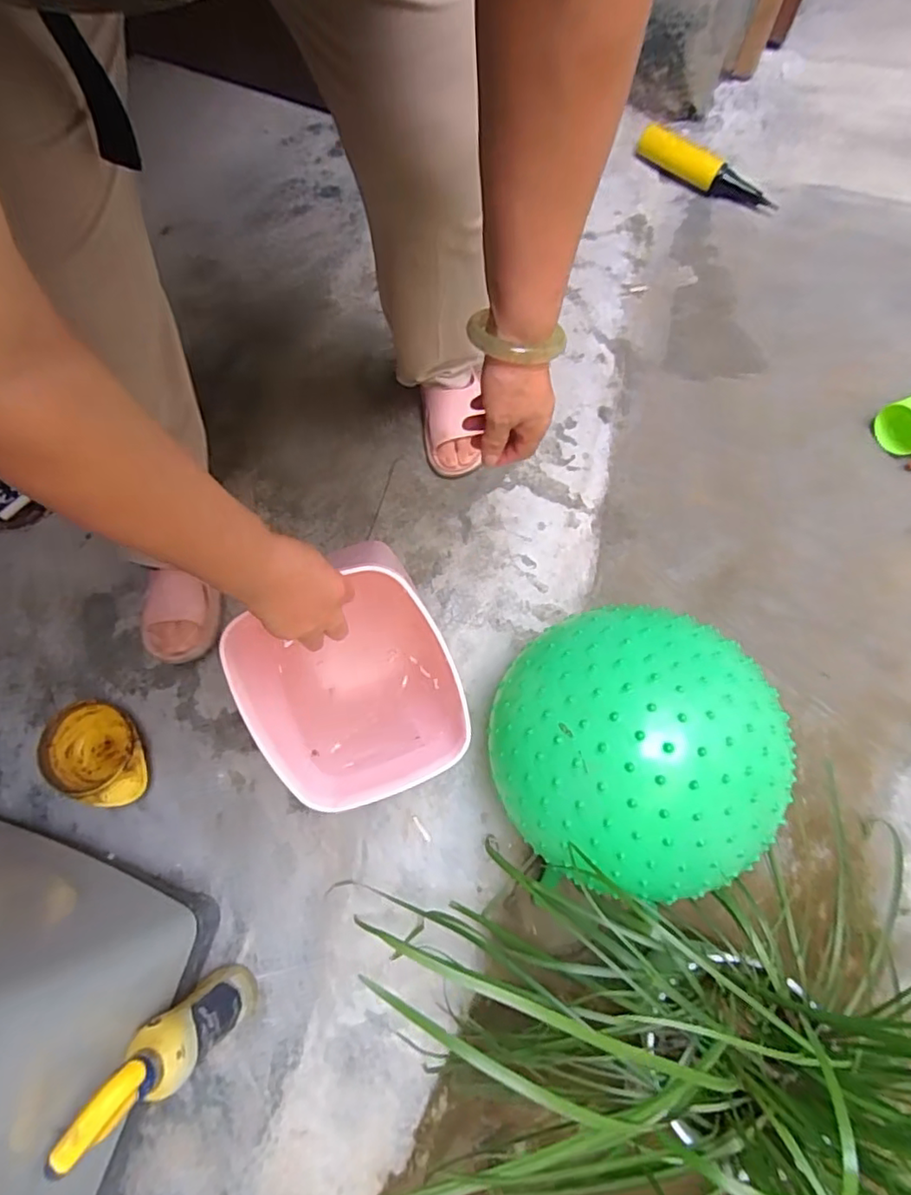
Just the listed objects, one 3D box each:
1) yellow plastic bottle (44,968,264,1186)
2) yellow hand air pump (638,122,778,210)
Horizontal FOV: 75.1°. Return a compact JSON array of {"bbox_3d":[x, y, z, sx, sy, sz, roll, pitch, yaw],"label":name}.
[{"bbox_3d":[-0.284,0.448,0.596,0.096,0.272,0.063,-35,75,-11],"label":"yellow plastic bottle"},{"bbox_3d":[0.466,-0.800,1.101,0.277,0.032,0.052,35,77,13],"label":"yellow hand air pump"}]

